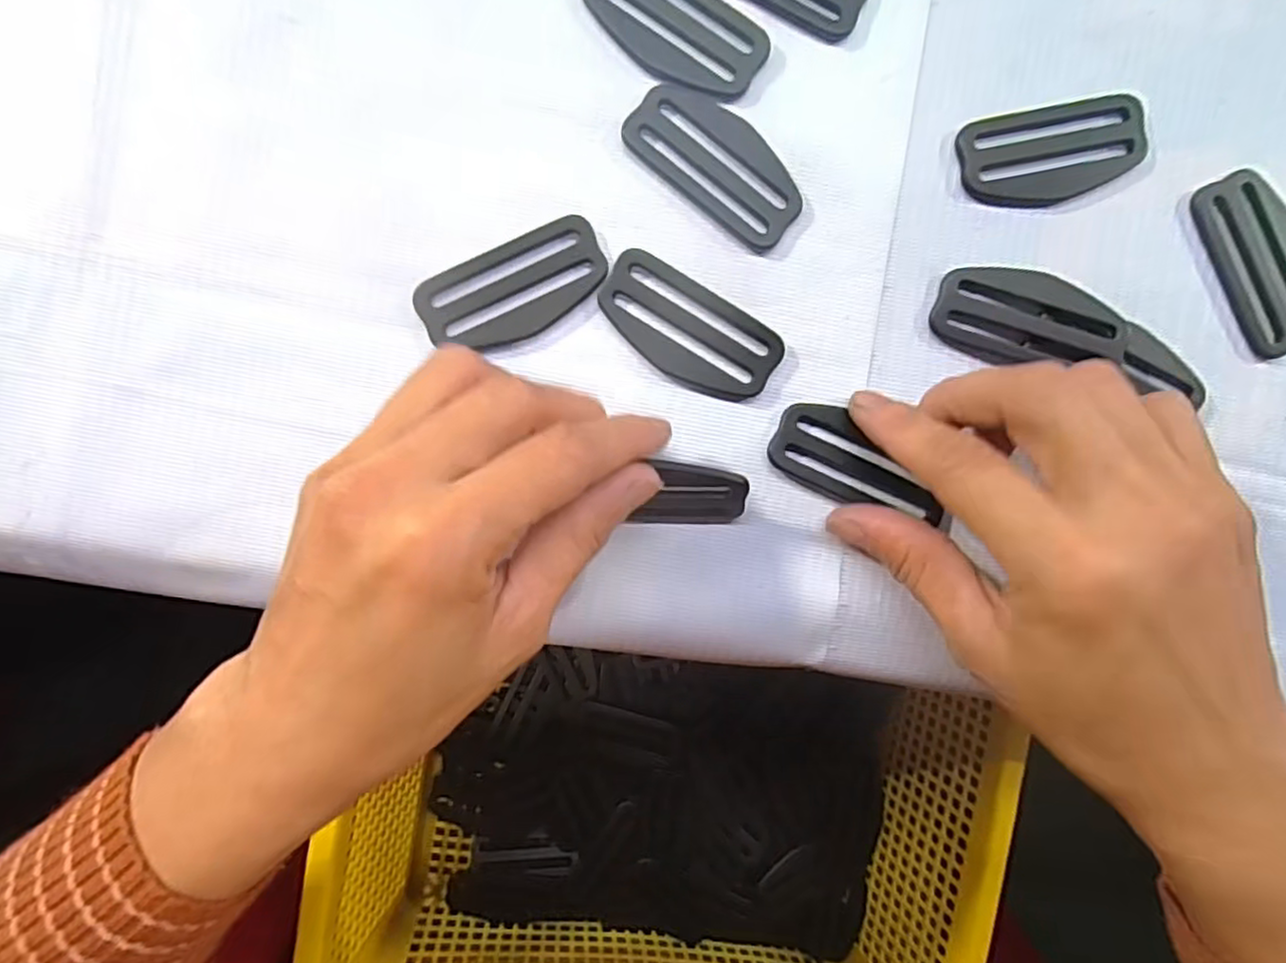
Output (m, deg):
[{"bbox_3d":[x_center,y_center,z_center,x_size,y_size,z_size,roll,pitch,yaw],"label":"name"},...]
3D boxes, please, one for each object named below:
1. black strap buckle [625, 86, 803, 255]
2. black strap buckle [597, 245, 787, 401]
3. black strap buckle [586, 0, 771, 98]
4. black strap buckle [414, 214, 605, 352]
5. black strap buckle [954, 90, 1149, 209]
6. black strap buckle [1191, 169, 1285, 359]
[{"bbox_3d":[0.024,-0.100,0.211,0.059,0.004,0.027,40,91,-3],"label":"black strap buckle"},{"bbox_3d":[0.014,-0.047,0.212,0.059,0.004,0.028,31,92,-3],"label":"black strap buckle"},{"bbox_3d":[0.009,-0.142,0.208,0.059,0.004,0.031,32,92,-3],"label":"black strap buckle"},{"bbox_3d":[-0.040,-0.059,0.211,0.059,0.004,0.029,-25,93,0],"label":"black strap buckle"},{"bbox_3d":[0.130,-0.104,0.213,0.059,0.004,0.030,-14,93,-1],"label":"black strap buckle"},{"bbox_3d":[0.199,-0.070,0.217,0.027,0.004,0.058,-24,93,0],"label":"black strap buckle"}]

